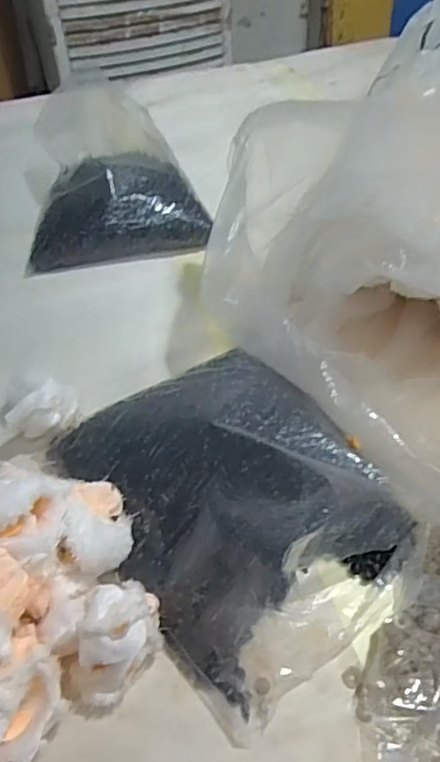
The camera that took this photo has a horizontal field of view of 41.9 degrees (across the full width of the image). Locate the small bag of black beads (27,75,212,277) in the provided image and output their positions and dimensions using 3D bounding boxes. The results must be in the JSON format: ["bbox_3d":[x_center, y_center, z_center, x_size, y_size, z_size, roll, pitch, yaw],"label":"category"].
[{"bbox_3d":[-0.126,-0.237,0.643,0.190,0.112,0.229,-9,47,-6],"label":"small bag of black beads"}]

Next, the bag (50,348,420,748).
[{"bbox_3d":[0.007,0.063,0.377,0.170,0.059,0.229,-27,52,-21],"label":"bag"}]

